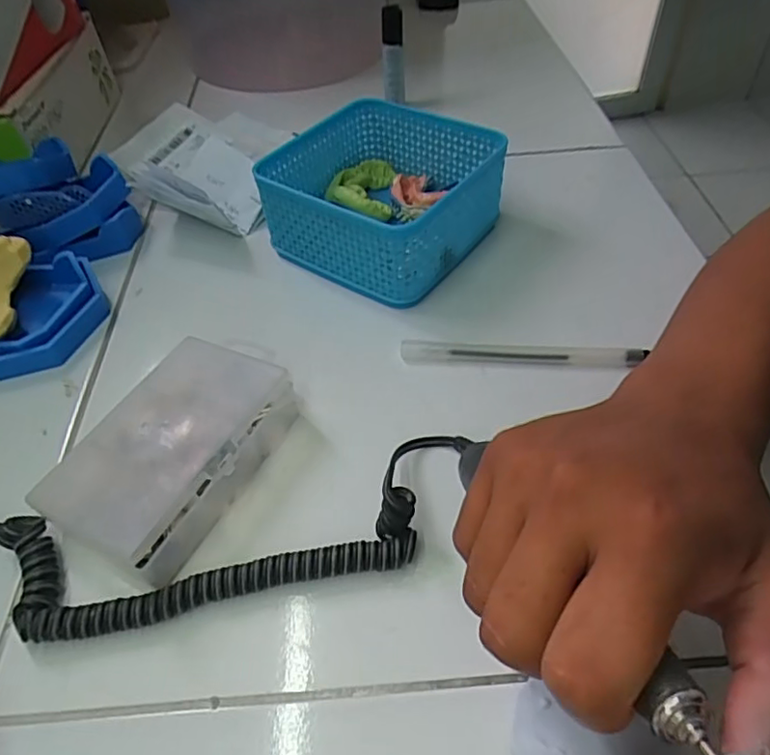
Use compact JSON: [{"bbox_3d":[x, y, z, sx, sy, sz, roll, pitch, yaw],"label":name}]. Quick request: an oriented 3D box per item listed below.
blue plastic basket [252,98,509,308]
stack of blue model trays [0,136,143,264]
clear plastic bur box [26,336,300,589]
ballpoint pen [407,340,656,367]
[{"bbox_3d":[0.000,-0.128,0.406,0.129,0.064,0.130,28,57,24],"label":"blue plastic basket"},{"bbox_3d":[-0.246,-0.129,0.423,0.113,0.065,0.090,-22,52,-13],"label":"stack of blue model trays"},{"bbox_3d":[-0.104,0.036,0.292,0.075,0.037,0.117,21,55,20],"label":"clear plastic bur box"},{"bbox_3d":[0.078,-0.013,0.339,0.136,0.008,0.012,2,50,6],"label":"ballpoint pen"}]

